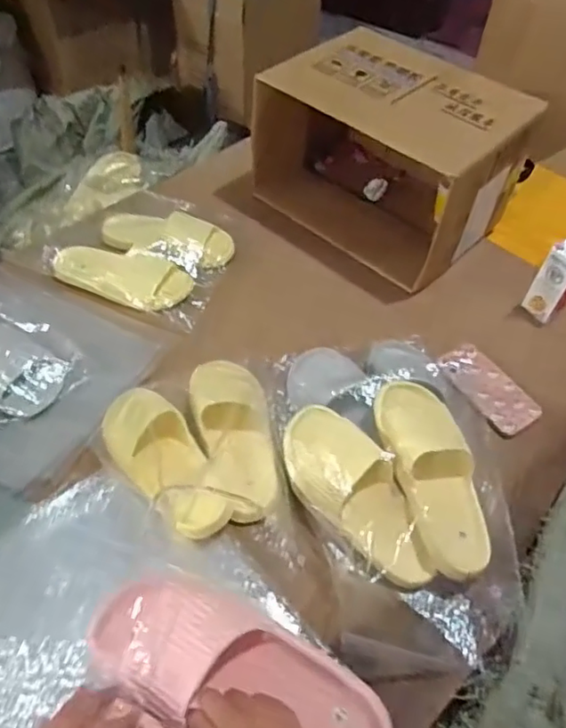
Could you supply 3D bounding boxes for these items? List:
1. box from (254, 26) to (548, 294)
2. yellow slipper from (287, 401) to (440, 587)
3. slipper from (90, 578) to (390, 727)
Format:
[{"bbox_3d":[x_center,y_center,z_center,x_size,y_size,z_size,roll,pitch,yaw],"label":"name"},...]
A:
[{"bbox_3d":[0.186,-0.364,1.066,0.420,0.303,0.280,38,59,25],"label":"box"},{"bbox_3d":[0.094,0.159,0.707,0.106,0.087,0.254,-32,77,-24],"label":"yellow slipper"},{"bbox_3d":[-0.036,0.255,0.474,0.252,0.064,0.094,22,53,3],"label":"slipper"}]

